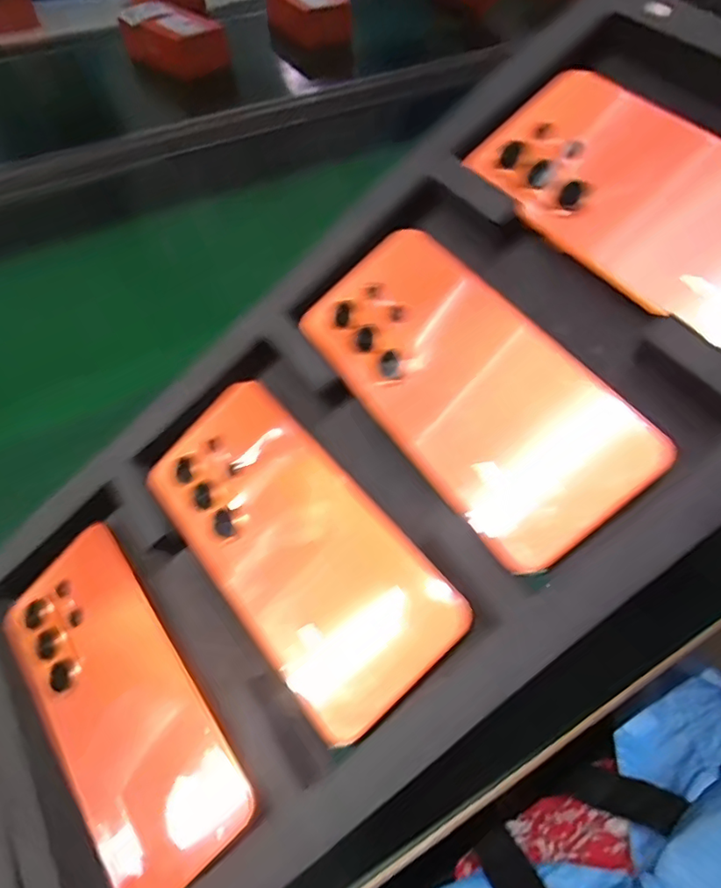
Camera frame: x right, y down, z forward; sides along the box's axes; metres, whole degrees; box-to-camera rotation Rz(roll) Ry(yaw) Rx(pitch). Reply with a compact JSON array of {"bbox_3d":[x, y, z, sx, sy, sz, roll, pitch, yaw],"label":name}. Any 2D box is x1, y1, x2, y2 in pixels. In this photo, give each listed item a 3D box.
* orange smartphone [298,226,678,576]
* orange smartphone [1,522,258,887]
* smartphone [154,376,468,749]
[{"bbox_3d":[0.046,-0.030,0.244,0.080,0.005,0.170,-42,67,4],"label":"orange smartphone"},{"bbox_3d":[-0.120,0.123,0.258,0.080,0.004,0.168,-44,63,0],"label":"orange smartphone"},{"bbox_3d":[-0.035,0.045,0.252,0.080,0.004,0.169,-46,64,1],"label":"smartphone"}]

